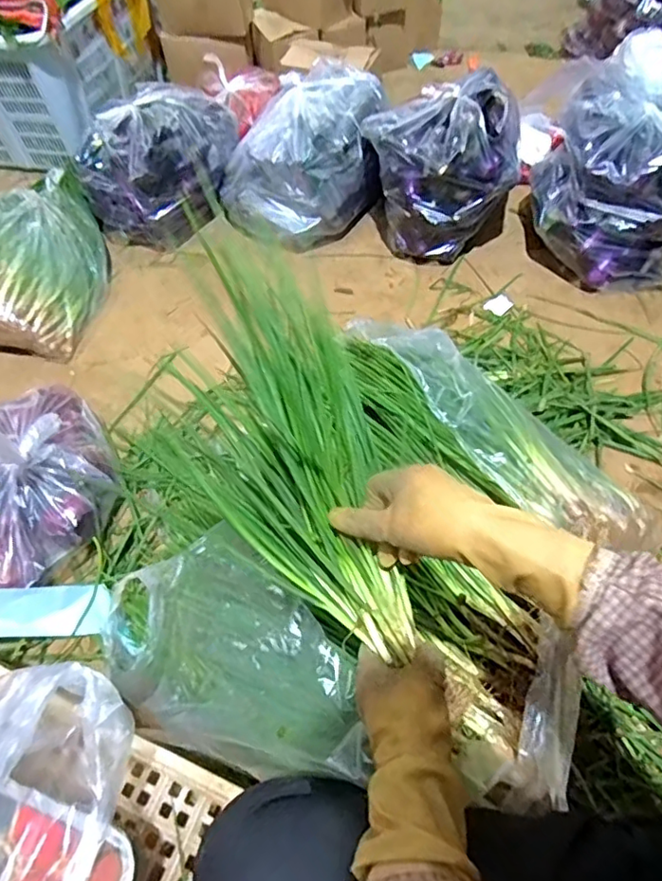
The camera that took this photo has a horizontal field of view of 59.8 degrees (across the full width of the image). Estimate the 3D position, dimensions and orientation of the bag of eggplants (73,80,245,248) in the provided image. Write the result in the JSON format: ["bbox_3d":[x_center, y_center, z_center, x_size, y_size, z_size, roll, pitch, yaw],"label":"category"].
[{"bbox_3d":[-0.414,-0.690,1.413,0.313,0.225,0.363,11,56,11],"label":"bag of eggplants"}]

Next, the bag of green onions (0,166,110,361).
[{"bbox_3d":[-0.713,-0.426,1.287,0.395,0.173,0.468,5,55,7],"label":"bag of green onions"}]

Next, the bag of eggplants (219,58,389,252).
[{"bbox_3d":[-0.031,-0.691,1.395,0.305,0.236,0.433,32,62,24],"label":"bag of eggplants"}]

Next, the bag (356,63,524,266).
[{"bbox_3d":[0.239,-0.601,1.294,0.327,0.282,0.279,6,55,8],"label":"bag"}]

